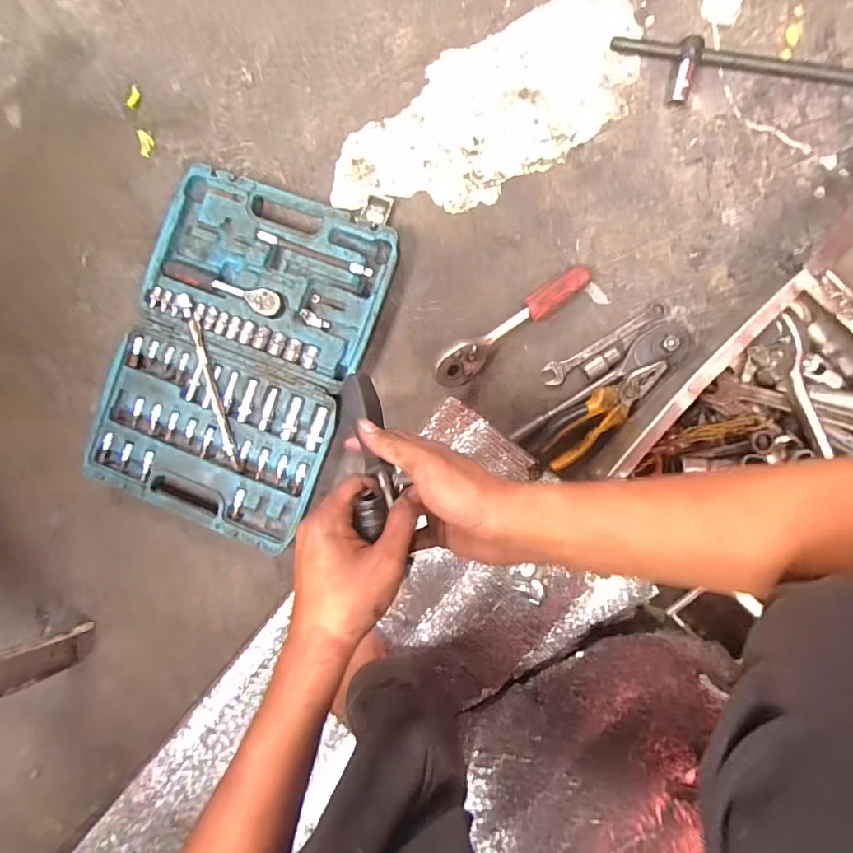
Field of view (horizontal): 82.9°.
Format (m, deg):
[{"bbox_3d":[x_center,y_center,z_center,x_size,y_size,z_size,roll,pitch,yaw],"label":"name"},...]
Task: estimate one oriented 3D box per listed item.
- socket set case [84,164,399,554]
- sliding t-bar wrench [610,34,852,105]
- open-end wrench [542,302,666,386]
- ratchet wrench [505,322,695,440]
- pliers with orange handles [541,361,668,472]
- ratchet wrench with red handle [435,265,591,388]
[{"bbox_3d":[-0.220,-0.082,0.580,0.284,0.042,0.391,21,94,8],"label":"socket set case"},{"bbox_3d":[0.316,-0.363,0.504,0.245,0.020,0.065,13,92,8],"label":"sliding t-bar wrench"},{"bbox_3d":[0.193,-0.093,0.528,0.147,0.011,0.024,-34,86,8],"label":"open-end wrench"},{"bbox_3d":[0.185,-0.049,0.517,0.214,0.037,0.043,-30,86,8],"label":"ratchet wrench"},{"bbox_3d":[0.184,-0.017,0.507,0.150,0.017,0.047,-42,85,8],"label":"pliers with orange handles"},{"bbox_3d":[0.093,-0.111,0.529,0.196,0.042,0.035,-38,85,7],"label":"ratchet wrench with red handle"}]

